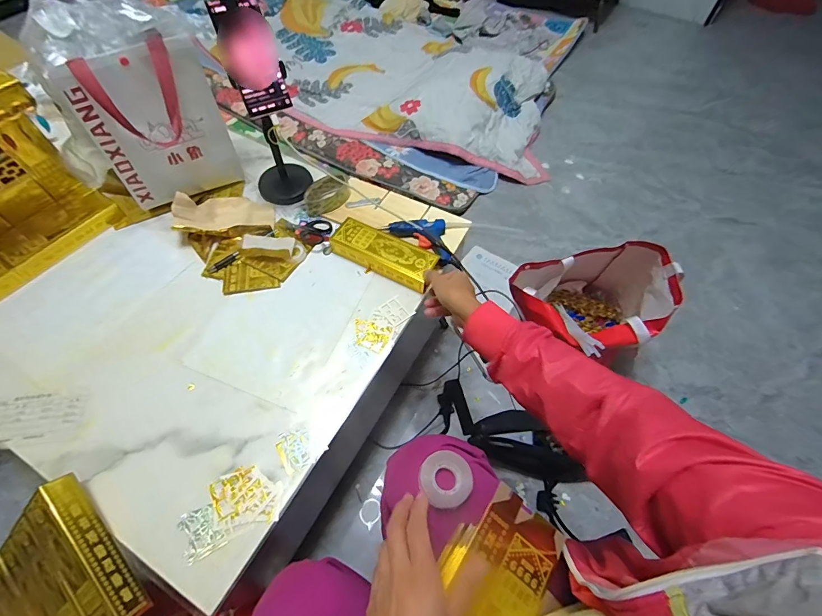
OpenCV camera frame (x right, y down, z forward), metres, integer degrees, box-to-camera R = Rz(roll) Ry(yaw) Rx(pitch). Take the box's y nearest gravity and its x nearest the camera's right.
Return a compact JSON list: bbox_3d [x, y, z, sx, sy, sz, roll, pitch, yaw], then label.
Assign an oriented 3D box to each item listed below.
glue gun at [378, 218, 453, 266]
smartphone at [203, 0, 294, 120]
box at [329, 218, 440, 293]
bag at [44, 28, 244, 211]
[{"bbox_3d":[0.025,-0.143,0.746,0.142,0.032,0.089,27,62,14],"label":"glue gun"},{"bbox_3d":[-0.241,-0.380,0.599,0.073,0.154,0.013,-18,33,-4],"label":"smartphone"},{"bbox_3d":[-0.050,-0.098,0.707,0.189,0.036,0.066,26,62,12],"label":"box"},{"bbox_3d":[-0.422,-0.296,0.679,0.204,0.250,0.087,-32,65,-19],"label":"bag"}]

